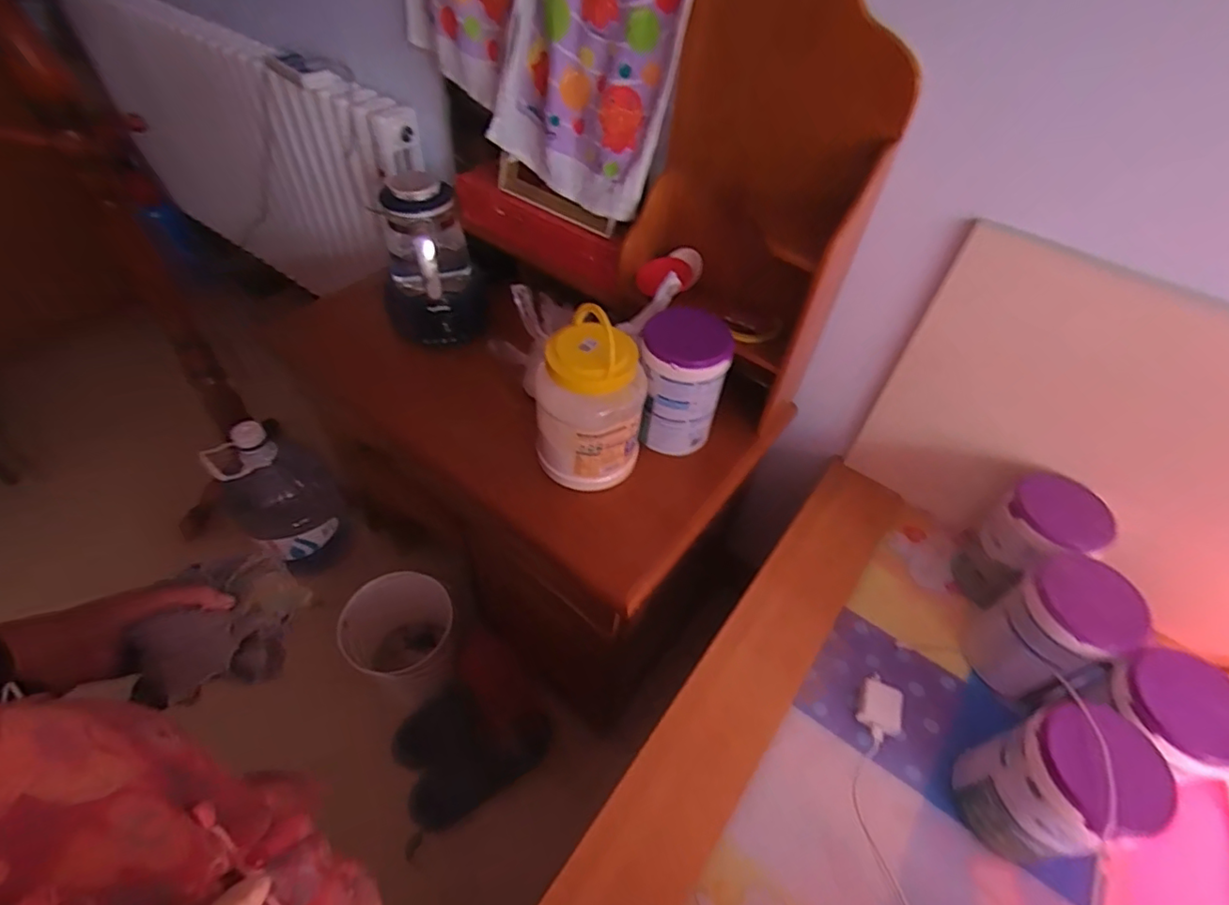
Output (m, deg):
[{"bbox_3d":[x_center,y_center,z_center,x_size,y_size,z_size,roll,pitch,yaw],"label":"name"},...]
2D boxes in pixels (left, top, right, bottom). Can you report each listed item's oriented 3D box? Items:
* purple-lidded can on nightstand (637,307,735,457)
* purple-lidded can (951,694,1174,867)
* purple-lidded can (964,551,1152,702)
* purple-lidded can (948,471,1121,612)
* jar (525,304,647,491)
[{"bbox_3d":[0.094,-0.111,0.904,0.115,0.197,0.122,2,49,-3],"label":"purple-lidded can on nightstand"},{"bbox_3d":[0.491,0.372,0.658,0.123,0.208,0.116,2,49,-3],"label":"purple-lidded can"},{"bbox_3d":[0.563,0.236,0.782,0.118,0.210,0.118,2,49,-3],"label":"purple-lidded can"},{"bbox_3d":[0.582,0.138,0.859,0.128,0.220,0.121,2,49,-3],"label":"purple-lidded can"},{"bbox_3d":[-0.037,-0.064,0.832,0.153,0.228,0.121,4,49,-1],"label":"jar"}]

